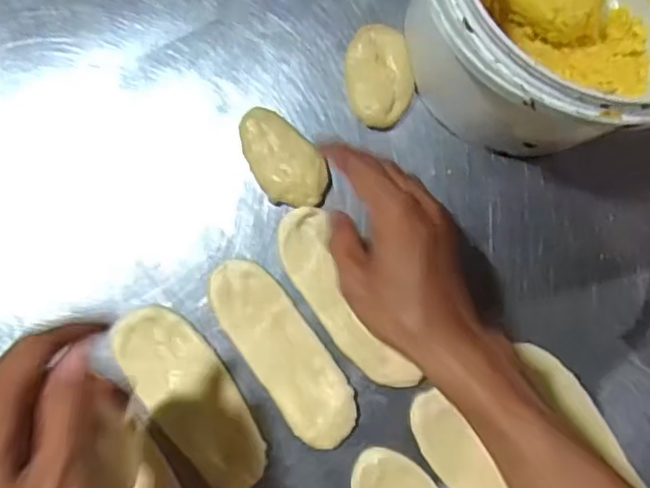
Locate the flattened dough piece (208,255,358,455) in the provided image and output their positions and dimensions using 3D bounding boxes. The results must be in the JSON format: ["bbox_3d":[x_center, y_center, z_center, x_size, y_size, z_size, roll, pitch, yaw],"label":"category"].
[{"bbox_3d":[-0.032,0.082,0.495,0.054,0.006,0.157,-35,86,-7],"label":"flattened dough piece"}]

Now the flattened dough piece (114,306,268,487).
[{"bbox_3d":[-0.101,0.117,0.488,0.063,0.004,0.154,-35,86,-7],"label":"flattened dough piece"}]

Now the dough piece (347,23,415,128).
[{"bbox_3d":[0.043,-0.134,0.517,0.051,0.021,0.080,-4,83,-4],"label":"dough piece"}]

